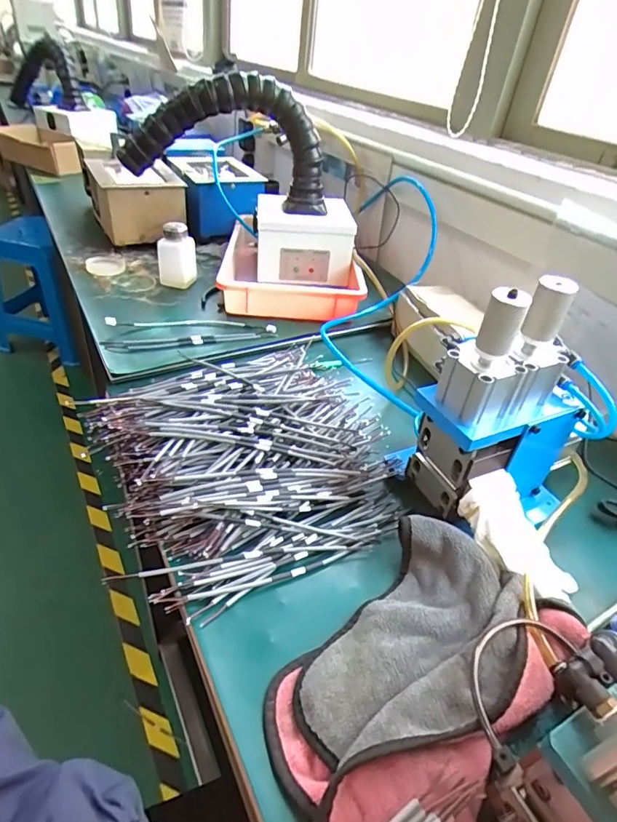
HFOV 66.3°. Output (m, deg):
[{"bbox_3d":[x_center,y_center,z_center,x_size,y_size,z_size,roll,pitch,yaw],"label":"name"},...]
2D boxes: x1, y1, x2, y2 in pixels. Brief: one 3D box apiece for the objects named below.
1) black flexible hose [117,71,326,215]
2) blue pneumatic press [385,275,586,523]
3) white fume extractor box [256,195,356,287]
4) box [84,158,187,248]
[{"bbox_3d":[-0.142,-0.456,0.808,0.351,0.200,0.107,-2,39,-11],"label":"black flexible hose"},{"bbox_3d":[0.200,-0.005,0.469,0.174,0.240,0.101,-3,39,-12],"label":"blue pneumatic press"},{"bbox_3d":[-0.011,-0.336,0.931,0.174,0.129,0.169,2,38,-6],"label":"white fume extractor box"},{"bbox_3d":[-0.372,-0.462,1.032,0.171,0.129,0.235,-12,42,-22],"label":"box"}]

